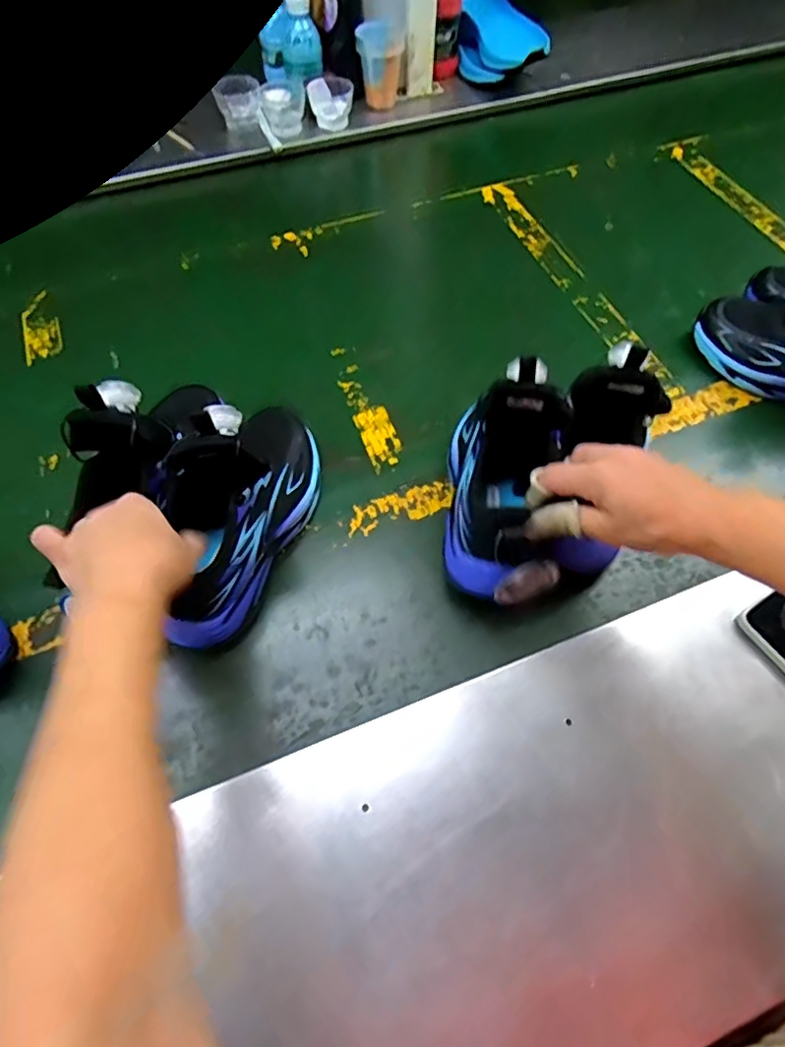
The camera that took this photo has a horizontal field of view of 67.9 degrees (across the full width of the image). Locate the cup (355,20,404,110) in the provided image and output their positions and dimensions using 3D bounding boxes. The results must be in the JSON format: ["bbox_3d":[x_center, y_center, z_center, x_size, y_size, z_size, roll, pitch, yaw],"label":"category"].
[{"bbox_3d":[-0.020,-0.675,0.854,0.066,0.085,0.071,12,57,5],"label":"cup"}]

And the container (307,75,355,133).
[{"bbox_3d":[-0.087,-0.604,0.839,0.063,0.041,0.058,-5,57,-6],"label":"container"}]

